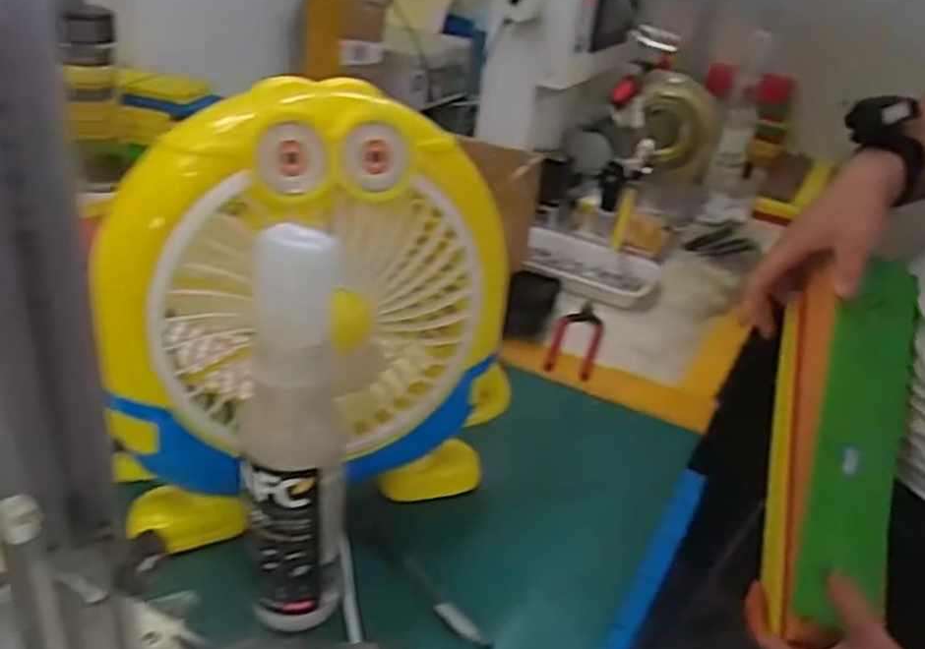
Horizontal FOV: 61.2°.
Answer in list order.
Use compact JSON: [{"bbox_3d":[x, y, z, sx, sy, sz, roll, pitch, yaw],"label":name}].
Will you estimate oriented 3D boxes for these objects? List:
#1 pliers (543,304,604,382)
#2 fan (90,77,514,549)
[{"bbox_3d":[0.113,0.013,0.776,0.047,0.015,0.126,14,29,10],"label":"pliers"},{"bbox_3d":[-0.083,-0.004,0.471,0.241,0.259,0.072,-8,33,-27],"label":"fan"}]

